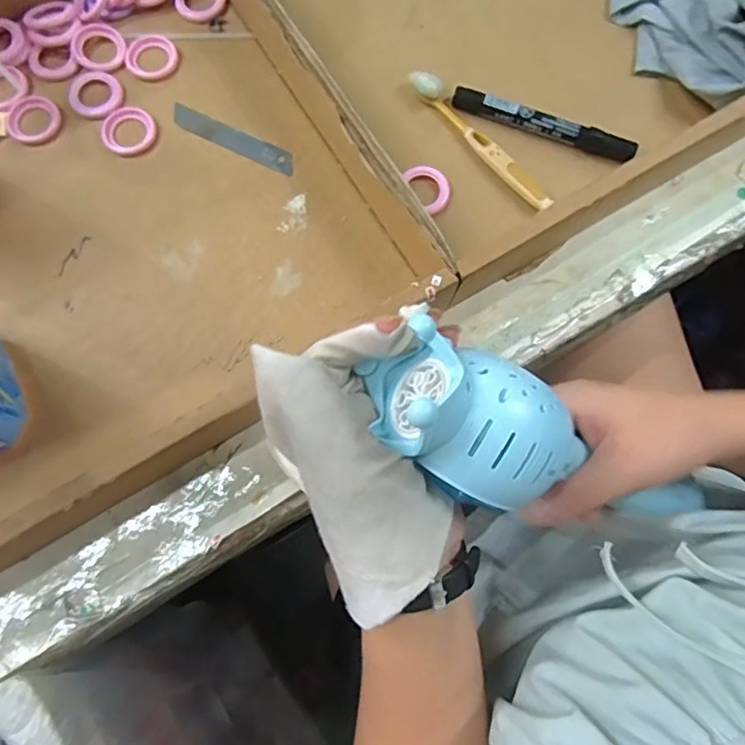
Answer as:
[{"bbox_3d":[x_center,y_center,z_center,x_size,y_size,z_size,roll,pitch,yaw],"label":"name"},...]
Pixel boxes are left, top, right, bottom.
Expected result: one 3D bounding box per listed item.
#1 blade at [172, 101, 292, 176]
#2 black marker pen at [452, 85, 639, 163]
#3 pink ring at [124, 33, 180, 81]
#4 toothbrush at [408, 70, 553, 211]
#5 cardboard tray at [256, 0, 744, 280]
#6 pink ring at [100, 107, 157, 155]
[{"bbox_3d":[-0.101,-0.169,0.415,0.098,0.004,0.019,25,78,4],"label":"blade"},{"bbox_3d":[0.122,-0.178,0.408,0.132,0.013,0.015,21,77,3],"label":"black marker pen"},{"bbox_3d":[-0.164,-0.235,0.426,0.039,0.004,0.038,0,77,-2],"label":"pink ring"},{"bbox_3d":[0.076,-0.166,0.406,0.015,0.015,0.137,-40,81,-10],"label":"toothbrush"},{"bbox_3d":[0.100,-0.290,0.431,0.371,0.066,0.371,-30,80,-8],"label":"cardboard tray"},{"bbox_3d":[-0.174,-0.173,0.409,0.036,0.004,0.036,0,77,-2],"label":"pink ring"}]

